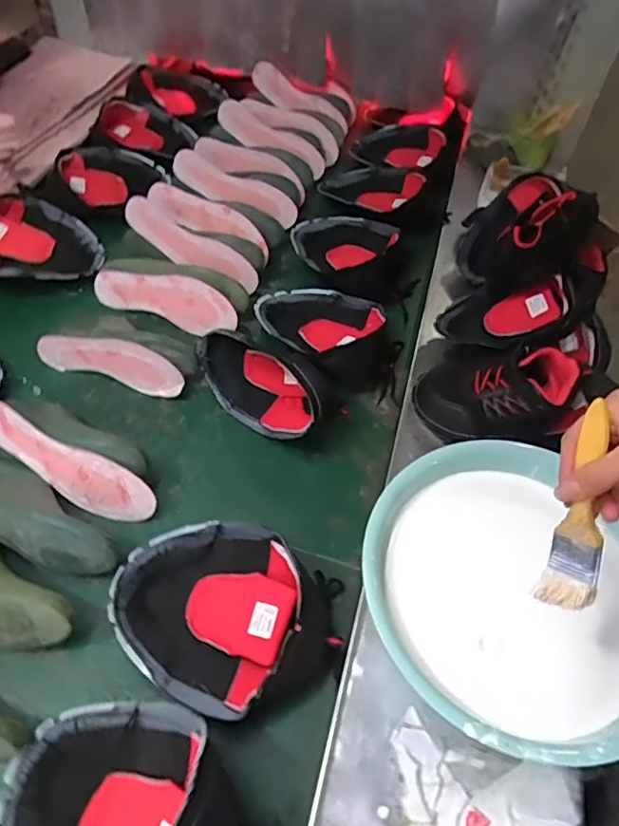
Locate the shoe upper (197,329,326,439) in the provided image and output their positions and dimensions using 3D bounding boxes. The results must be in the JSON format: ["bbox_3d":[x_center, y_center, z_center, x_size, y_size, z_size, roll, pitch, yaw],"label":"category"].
[{"bbox_3d":[-0.068,-0.044,0.798,0.213,0.093,0.089,26,53,18],"label":"shoe upper"}]

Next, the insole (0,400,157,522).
[{"bbox_3d":[-0.304,0.062,0.693,0.244,0.082,0.010,29,28,-1],"label":"insole"}]

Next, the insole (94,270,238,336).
[{"bbox_3d":[-0.227,-0.183,0.892,0.239,0.082,0.008,20,23,6],"label":"insole"}]

